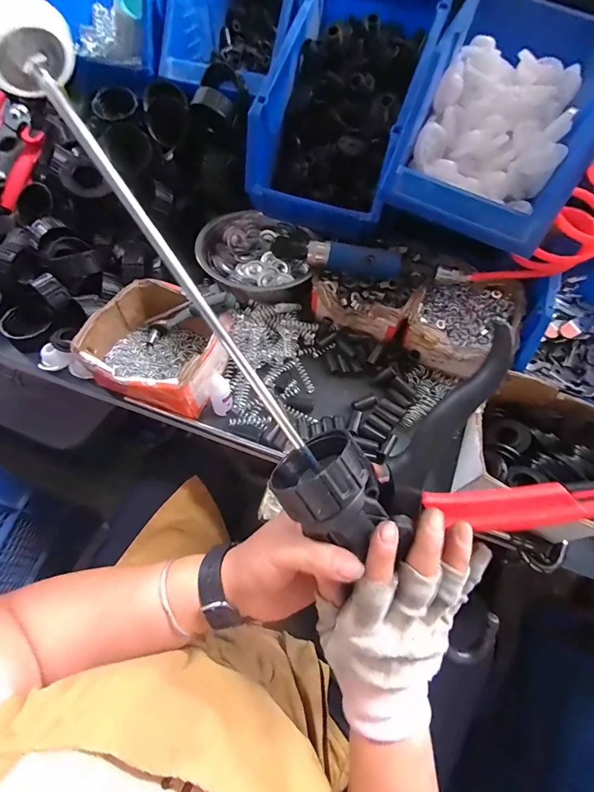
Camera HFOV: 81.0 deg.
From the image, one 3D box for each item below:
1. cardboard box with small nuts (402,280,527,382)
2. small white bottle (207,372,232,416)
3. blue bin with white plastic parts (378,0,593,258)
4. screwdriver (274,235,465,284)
[{"bbox_3d":[0.232,-0.109,0.492,0.145,0.052,0.170,28,61,12],"label":"cardboard box with small nuts"},{"bbox_3d":[-0.095,-0.002,0.425,0.024,0.058,0.029,-16,62,-13],"label":"small white bottle"},{"bbox_3d":[0.268,-0.355,0.445,0.207,0.131,0.325,24,61,10],"label":"blue bin with white plastic parts"},{"bbox_3d":[0.097,-0.182,0.477,0.269,0.043,0.042,12,59,3],"label":"screwdriver"}]

